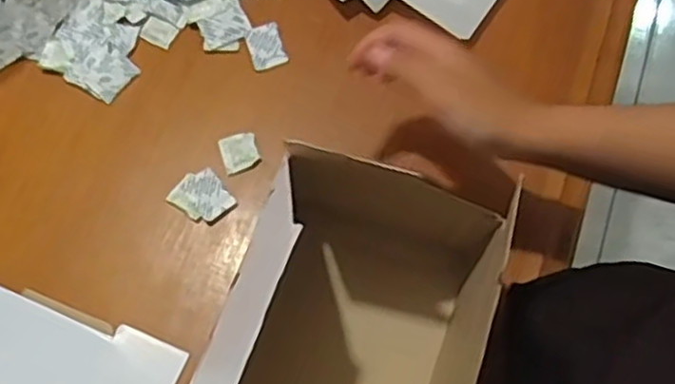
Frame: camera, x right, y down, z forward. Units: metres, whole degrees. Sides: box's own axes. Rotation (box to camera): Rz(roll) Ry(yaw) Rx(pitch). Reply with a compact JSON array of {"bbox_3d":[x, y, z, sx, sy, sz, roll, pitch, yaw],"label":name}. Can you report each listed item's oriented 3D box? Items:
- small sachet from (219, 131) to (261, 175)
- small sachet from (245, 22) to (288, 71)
[{"bbox_3d":[-0.081,-0.034,0.590,0.030,0.005,0.033,-18,70,-5],"label":"small sachet"},{"bbox_3d":[-0.063,-0.127,0.621,0.030,0.005,0.040,-18,70,-5],"label":"small sachet"}]

